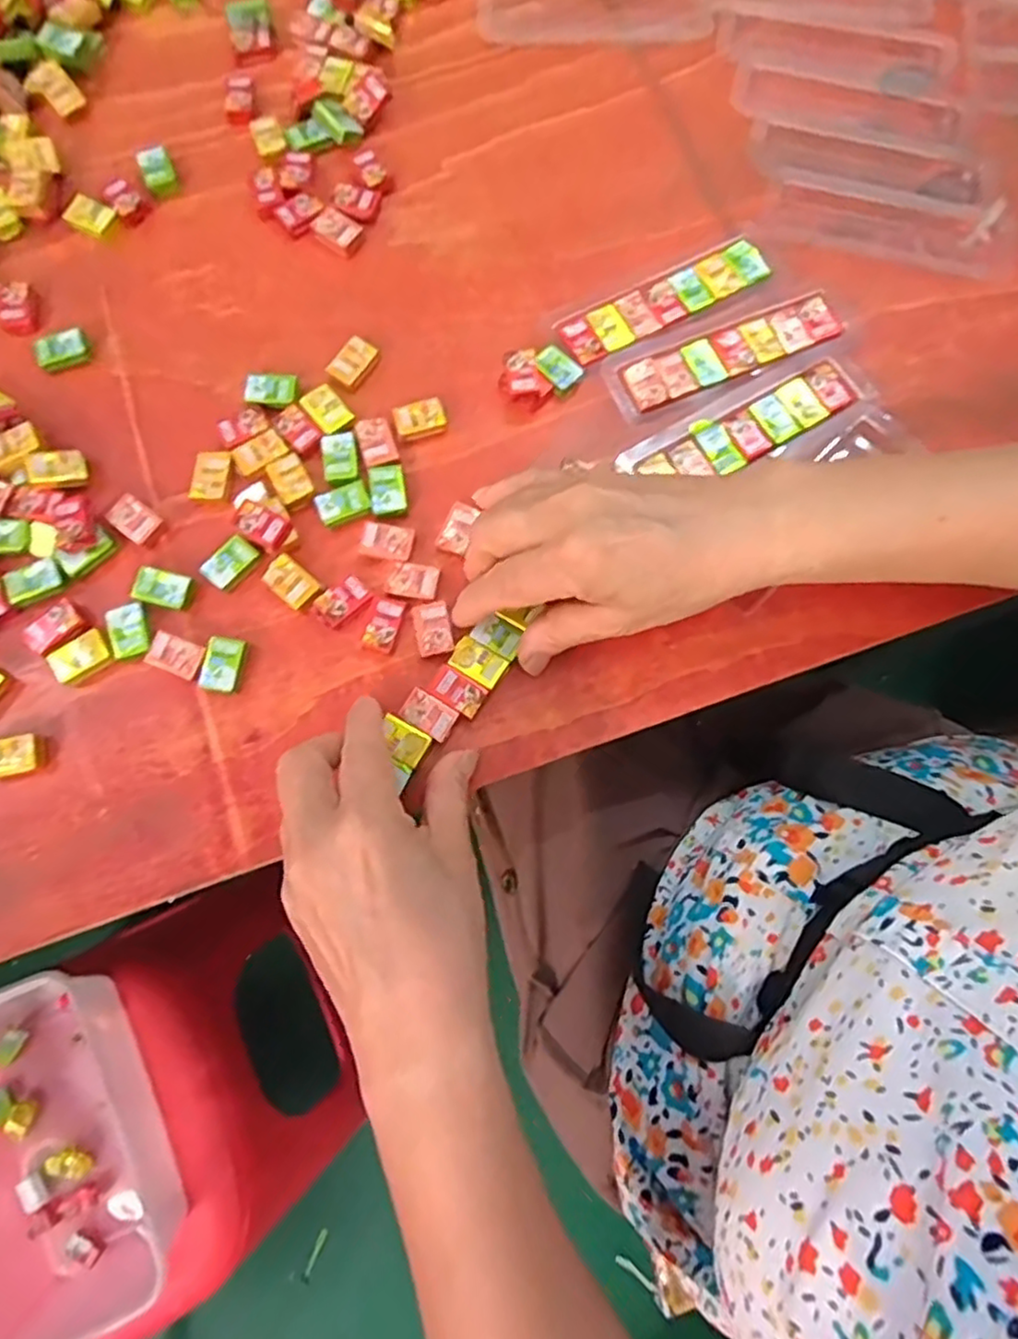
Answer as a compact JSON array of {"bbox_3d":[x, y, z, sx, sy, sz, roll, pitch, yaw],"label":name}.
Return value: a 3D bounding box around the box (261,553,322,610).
[{"bbox_3d":[-0.106,-0.043,0.327,0.027,0.008,0.018,40,81,7],"label":"box"}]

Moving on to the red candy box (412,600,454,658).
[{"bbox_3d":[-0.037,-0.020,0.321,0.017,0.004,0.026,-12,79,-3],"label":"red candy box"}]

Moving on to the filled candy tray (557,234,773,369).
[{"bbox_3d":[0.084,-0.202,0.363,0.121,0.008,0.031,-29,80,-6],"label":"filled candy tray"}]

